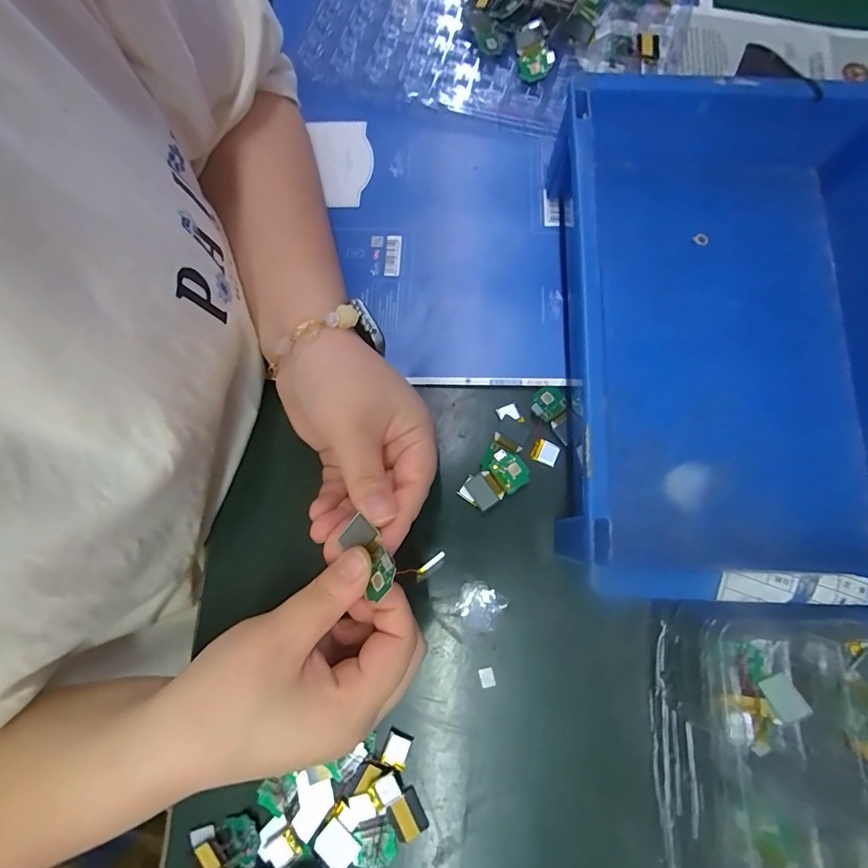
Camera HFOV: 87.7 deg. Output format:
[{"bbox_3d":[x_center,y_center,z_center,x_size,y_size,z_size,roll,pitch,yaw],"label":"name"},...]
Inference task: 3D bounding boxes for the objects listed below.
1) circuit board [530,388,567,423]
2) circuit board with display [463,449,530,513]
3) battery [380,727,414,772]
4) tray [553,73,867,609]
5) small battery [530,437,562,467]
[{"bbox_3d":[0.074,-0.020,0.293,0.024,0.005,0.019,-41,80,-9],"label":"circuit board"},{"bbox_3d":[0.040,0.029,0.286,0.038,0.009,0.024,-37,79,-8],"label":"circuit board with display"},{"bbox_3d":[-0.021,0.180,0.259,0.014,0.004,0.018,20,78,5],"label":"battery"},{"bbox_3d":[0.186,-0.061,0.276,0.204,0.068,0.299,1,77,1],"label":"tray"},{"bbox_3d":[0.072,0.012,0.292,0.017,0.004,0.014,23,78,5],"label":"small battery"}]

